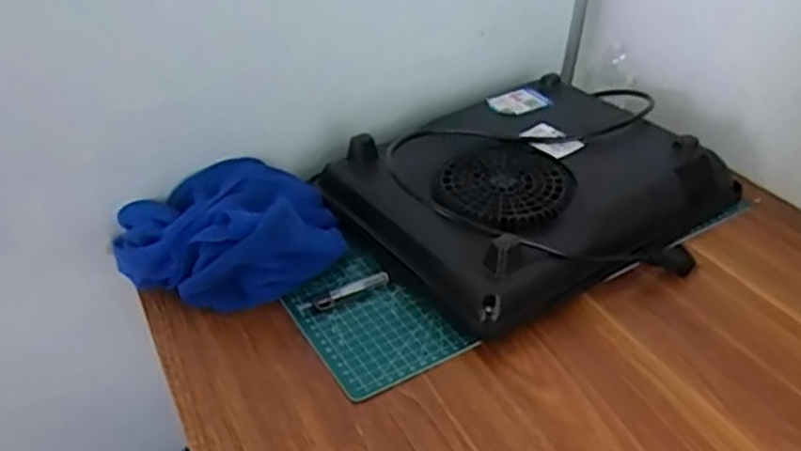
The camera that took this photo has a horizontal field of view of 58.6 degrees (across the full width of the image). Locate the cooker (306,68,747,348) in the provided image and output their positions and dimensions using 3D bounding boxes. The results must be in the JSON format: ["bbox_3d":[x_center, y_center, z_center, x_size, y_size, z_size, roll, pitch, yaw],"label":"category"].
[{"bbox_3d":[0.146,-0.053,0.712,0.372,0.074,0.274,-25,42,-28],"label":"cooker"}]

